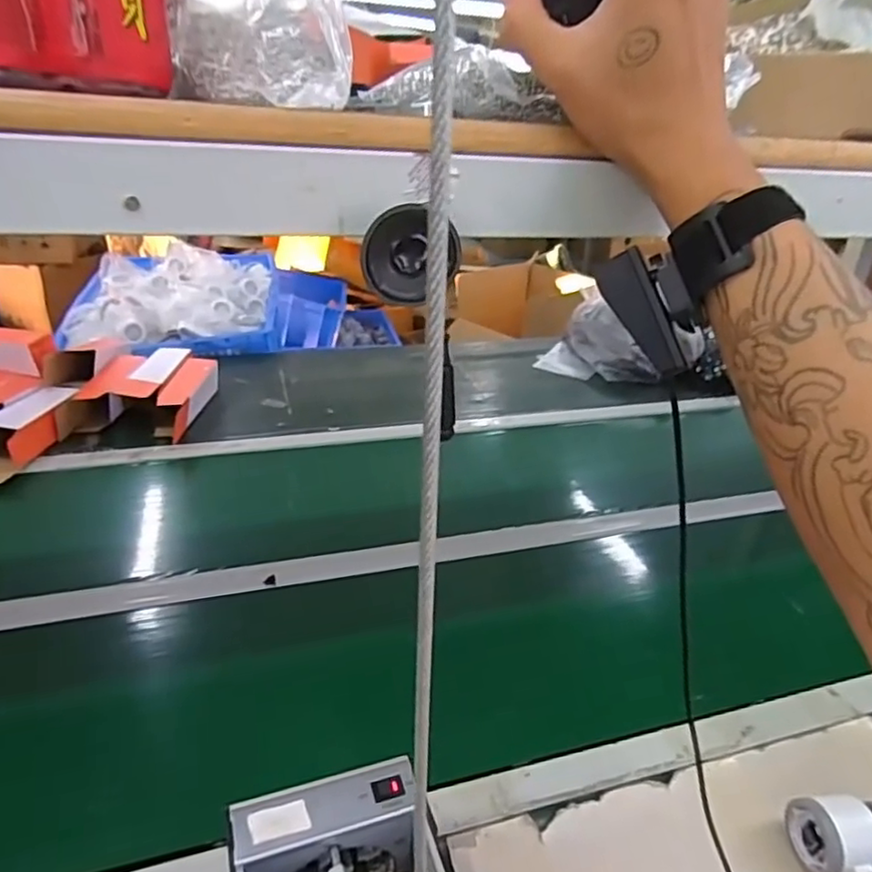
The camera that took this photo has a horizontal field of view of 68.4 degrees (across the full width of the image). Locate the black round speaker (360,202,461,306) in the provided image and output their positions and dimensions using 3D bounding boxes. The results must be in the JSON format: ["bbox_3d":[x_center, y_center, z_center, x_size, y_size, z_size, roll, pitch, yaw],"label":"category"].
[{"bbox_3d":[-0.011,-0.091,0.321,0.053,0.046,0.012,-7,31,-18],"label":"black round speaker"}]

